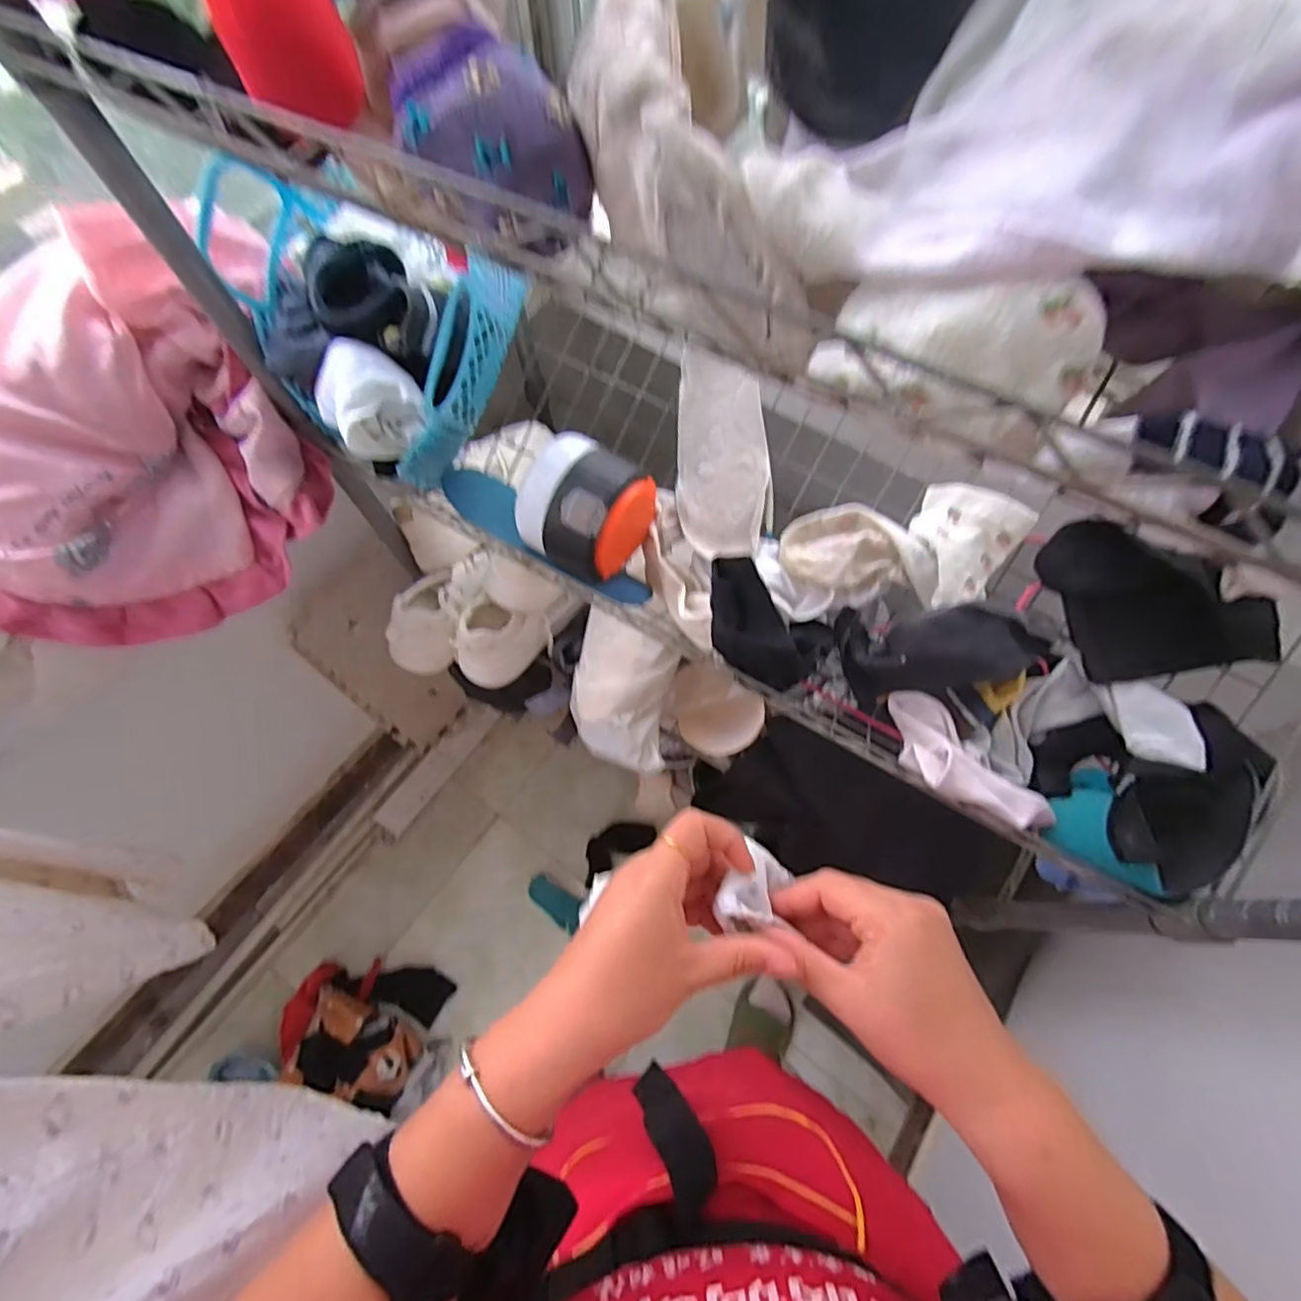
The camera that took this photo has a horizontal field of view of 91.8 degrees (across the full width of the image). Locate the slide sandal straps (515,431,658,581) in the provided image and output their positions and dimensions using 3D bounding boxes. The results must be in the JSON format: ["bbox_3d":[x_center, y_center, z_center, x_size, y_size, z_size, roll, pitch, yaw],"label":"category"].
[{"bbox_3d":[-0.062,-0.131,0.564,0.097,0.084,0.104,35,69,15],"label":"slide sandal straps"}]

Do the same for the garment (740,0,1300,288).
[{"bbox_3d":[0.161,-0.175,0.209,0.214,0.060,0.132,21,67,9],"label":"garment"}]

